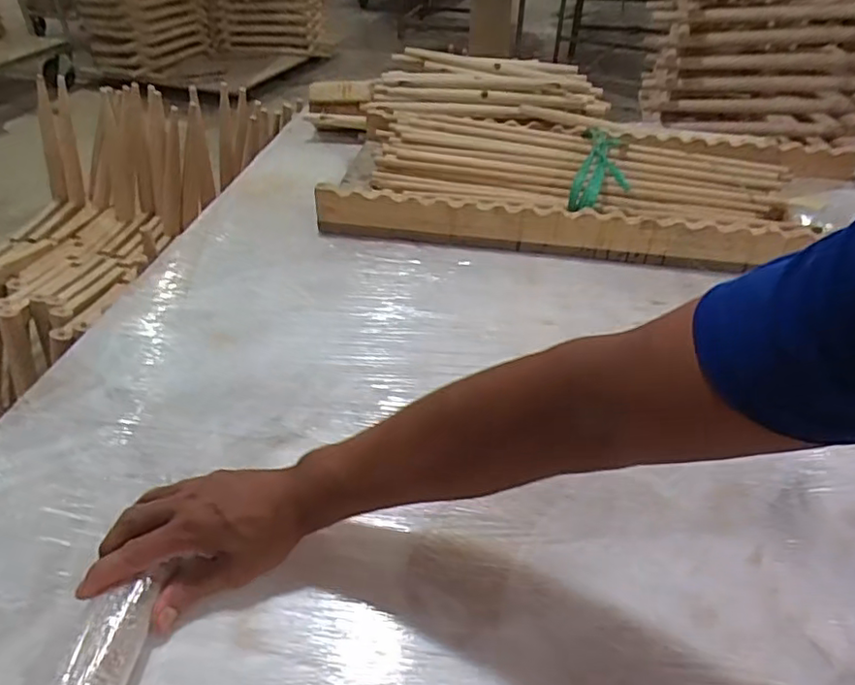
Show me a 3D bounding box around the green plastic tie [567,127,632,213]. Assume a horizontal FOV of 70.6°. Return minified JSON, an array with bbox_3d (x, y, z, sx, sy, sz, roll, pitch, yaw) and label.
[{"bbox_3d":[0.276,-0.277,0.954,0.086,0.046,0.262,11,40,11],"label":"green plastic tie"}]

